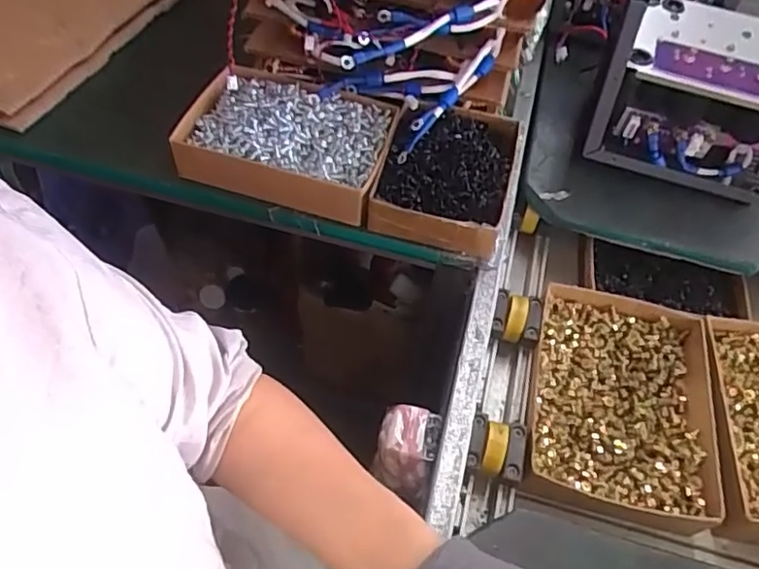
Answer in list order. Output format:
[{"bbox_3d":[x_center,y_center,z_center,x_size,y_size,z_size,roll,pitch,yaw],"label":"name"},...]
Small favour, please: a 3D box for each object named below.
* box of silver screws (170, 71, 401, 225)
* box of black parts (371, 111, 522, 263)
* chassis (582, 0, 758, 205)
[{"bbox_3d":[-0.097,-0.158,0.645,0.212,0.047,0.146,15,55,6],"label":"box of silver screws"},{"bbox_3d":[0.073,-0.122,0.634,0.133,0.046,0.179,15,55,6],"label":"box of black parts"},{"bbox_3d":[0.356,-0.215,0.637,0.231,0.186,0.157,17,55,7],"label":"chassis"}]

